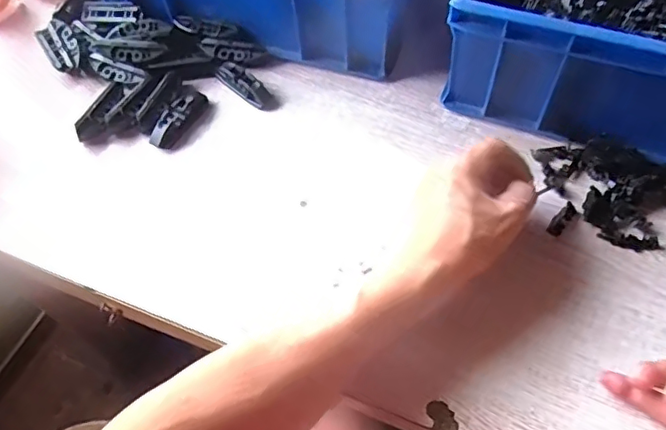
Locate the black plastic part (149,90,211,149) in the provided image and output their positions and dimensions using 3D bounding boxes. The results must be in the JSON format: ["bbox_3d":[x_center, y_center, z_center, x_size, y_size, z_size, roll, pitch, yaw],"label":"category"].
[{"bbox_3d":[-0.144,-0.090,0.535,0.024,0.020,0.067,24,63,16],"label":"black plastic part"}]

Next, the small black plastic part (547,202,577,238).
[{"bbox_3d":[0.192,0.003,0.469,0.012,0.004,0.034,38,68,22],"label":"small black plastic part"}]

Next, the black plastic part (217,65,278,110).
[{"bbox_3d":[-0.085,-0.126,0.554,0.025,0.010,0.069,-40,65,-19],"label":"black plastic part"}]

